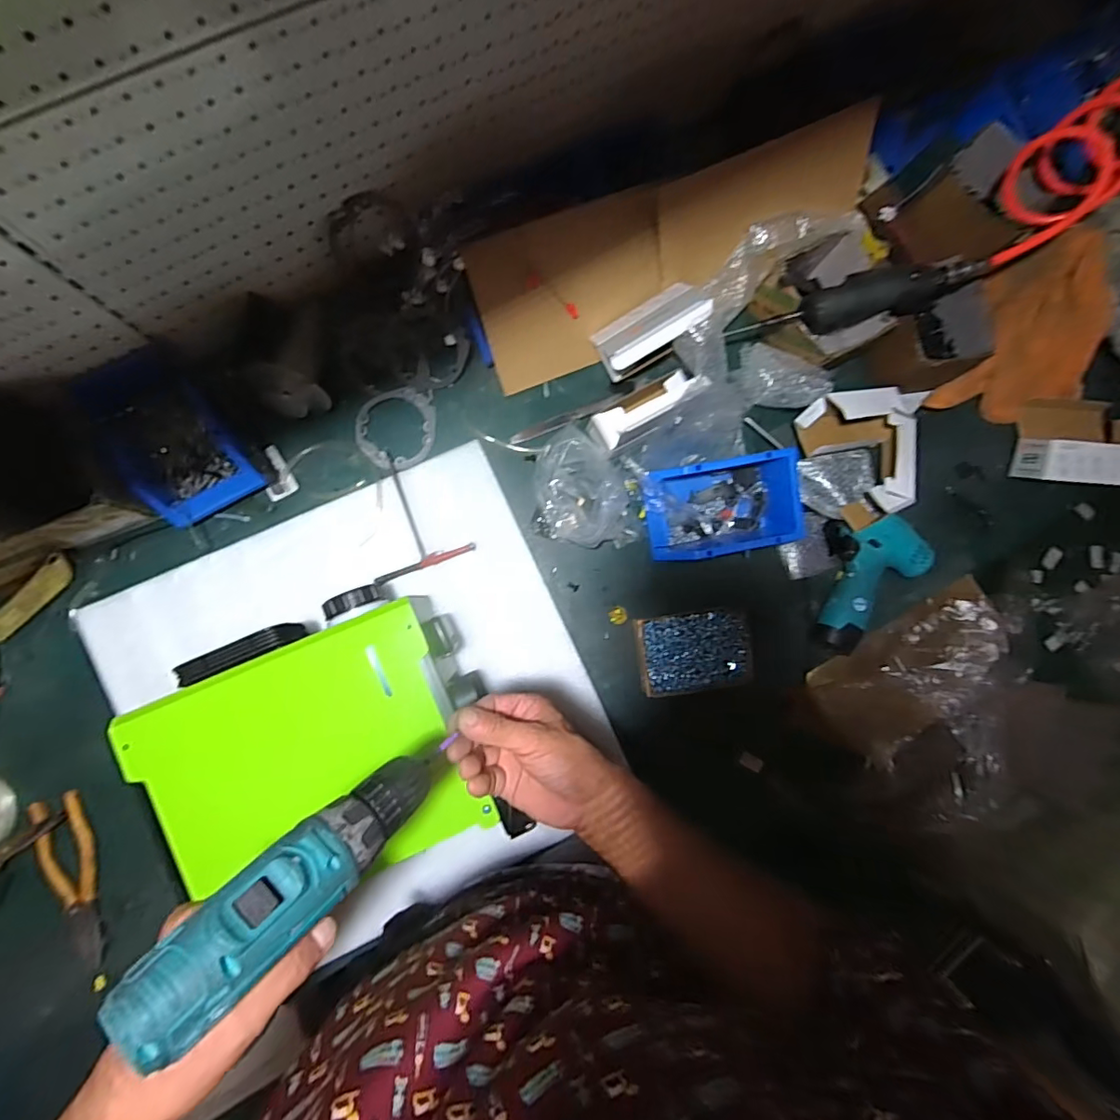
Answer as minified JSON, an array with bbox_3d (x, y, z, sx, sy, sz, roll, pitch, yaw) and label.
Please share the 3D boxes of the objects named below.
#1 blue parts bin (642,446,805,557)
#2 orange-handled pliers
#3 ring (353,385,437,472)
[{"bbox_3d":[0.199,-0.064,0.668,0.194,0.089,0.115,-9,86,-5],"label":"blue parts bin"},{"bbox_3d":[-0.569,0.374,0.608,0.054,0.014,0.193,-13,87,-5],"label":"orange-handled pliers"},{"bbox_3d":[-0.215,-0.172,0.682,0.100,0.009,0.107,0,85,-4],"label":"ring"}]

